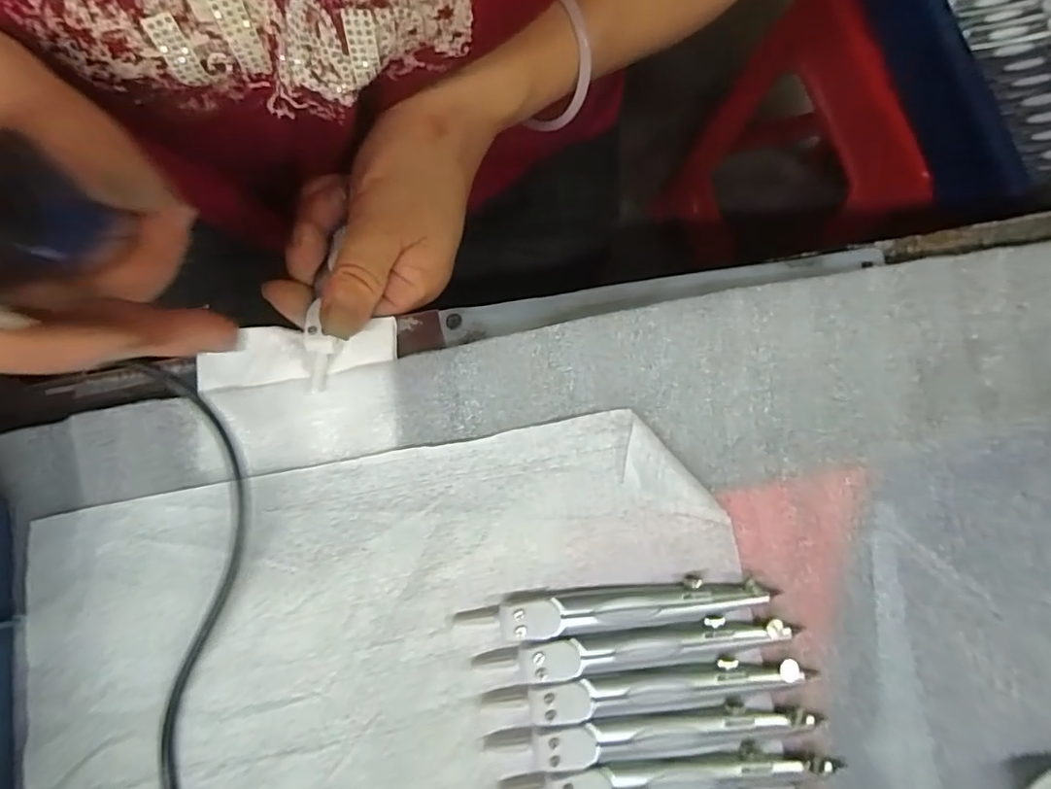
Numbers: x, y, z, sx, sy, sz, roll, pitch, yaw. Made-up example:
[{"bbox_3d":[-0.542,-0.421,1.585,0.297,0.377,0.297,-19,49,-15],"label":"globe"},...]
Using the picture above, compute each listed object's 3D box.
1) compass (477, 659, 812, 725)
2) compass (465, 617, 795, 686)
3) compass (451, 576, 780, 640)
[{"bbox_3d":[0.046,0.115,0.210,0.122,0.006,0.014,-5,79,-2],"label":"compass"},{"bbox_3d":[0.043,0.099,0.214,0.125,0.006,0.014,-8,79,-2],"label":"compass"},{"bbox_3d":[0.036,0.084,0.216,0.124,0.007,0.015,-8,79,-2],"label":"compass"}]

